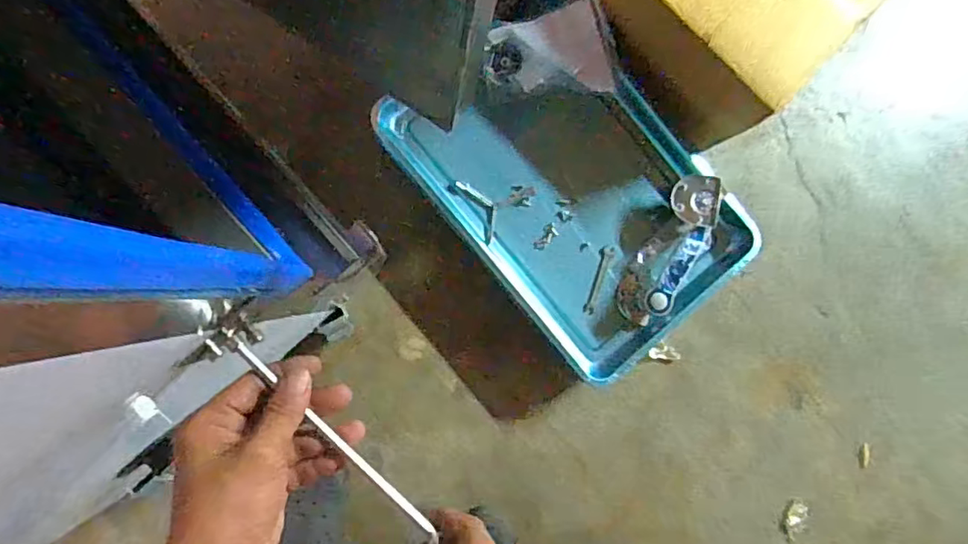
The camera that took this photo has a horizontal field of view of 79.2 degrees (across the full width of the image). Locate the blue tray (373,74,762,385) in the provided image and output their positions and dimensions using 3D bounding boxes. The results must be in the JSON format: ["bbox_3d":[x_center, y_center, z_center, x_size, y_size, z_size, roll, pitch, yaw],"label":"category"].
[{"bbox_3d":[0.153,-0.136,0.957,0.379,0.076,0.547,-40,92,-5],"label":"blue tray"}]

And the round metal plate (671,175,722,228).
[{"bbox_3d":[0.346,-0.117,0.953,0.077,0.014,0.084,10,81,10],"label":"round metal plate"}]

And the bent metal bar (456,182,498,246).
[{"bbox_3d":[-0.001,-0.105,0.963,0.045,0.013,0.110,-27,93,-6],"label":"bent metal bar"}]

